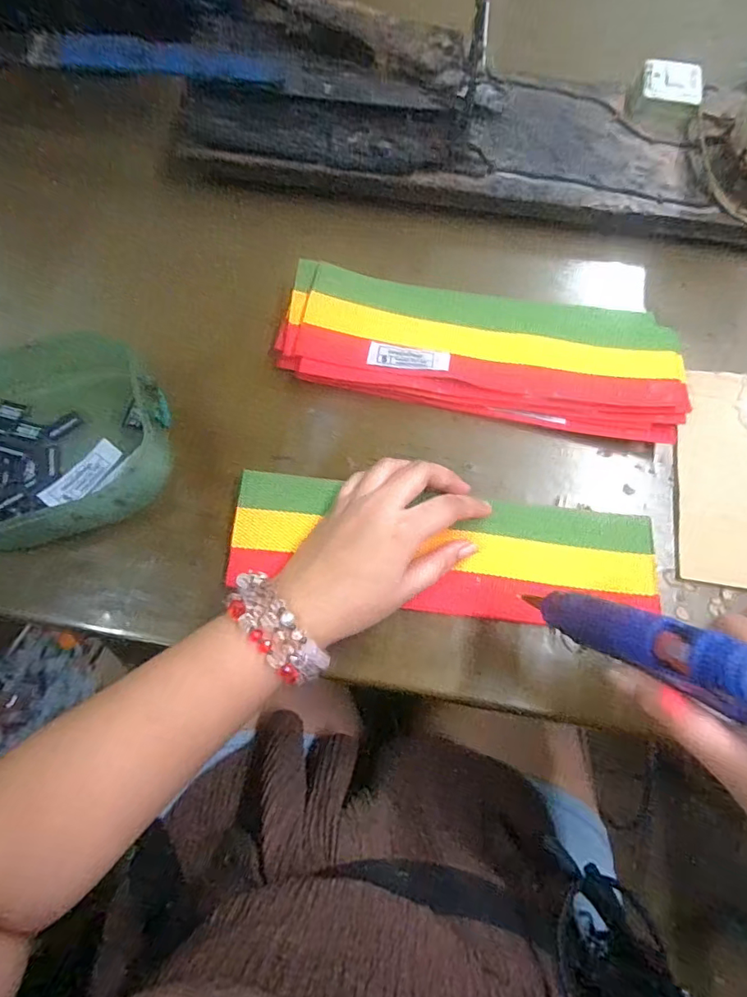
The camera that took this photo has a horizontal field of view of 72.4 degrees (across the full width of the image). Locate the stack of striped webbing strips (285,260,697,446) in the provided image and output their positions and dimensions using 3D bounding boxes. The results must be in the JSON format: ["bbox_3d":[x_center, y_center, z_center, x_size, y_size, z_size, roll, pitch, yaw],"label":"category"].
[{"bbox_3d":[0.077,-0.114,0.374,0.282,0.029,0.102,11,72,4],"label":"stack of striped webbing strips"}]

